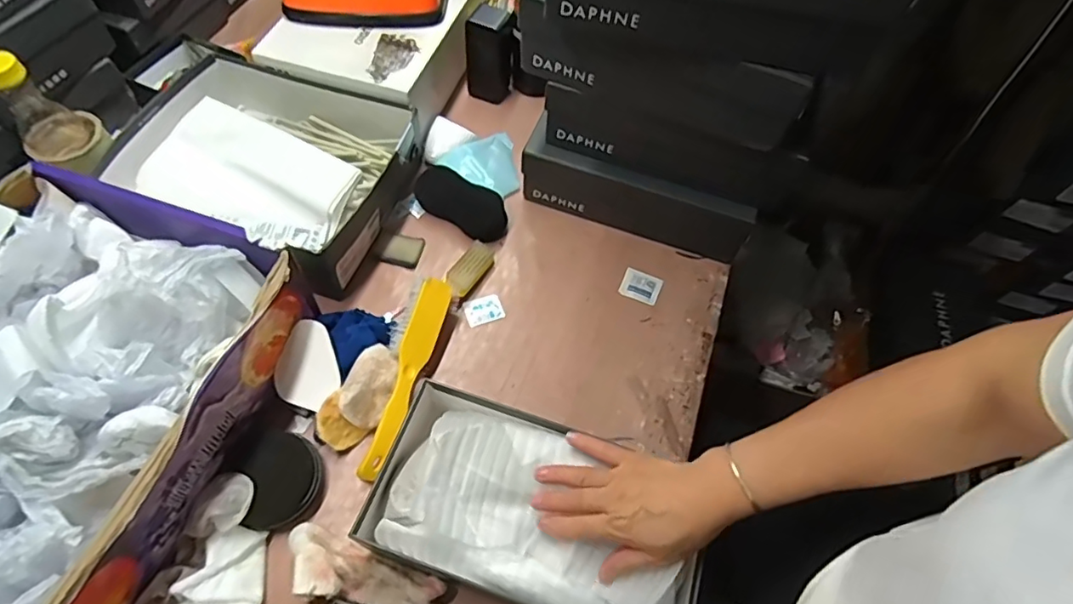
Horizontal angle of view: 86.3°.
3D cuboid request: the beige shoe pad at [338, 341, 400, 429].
[{"bbox_3d":[-0.179,0.089,0.620,0.049,0.025,0.088,14,60,4],"label":"beige shoe pad"}]

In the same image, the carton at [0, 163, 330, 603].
[{"bbox_3d":[-0.445,0.082,0.511,0.318,0.130,0.400,18,60,6],"label":"carton"}]

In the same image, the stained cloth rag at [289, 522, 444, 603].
[{"bbox_3d":[-0.162,0.249,0.523,0.162,0.054,0.055,19,60,7],"label":"stained cloth rag"}]

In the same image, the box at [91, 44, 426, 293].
[{"bbox_3d":[-0.357,-0.163,0.744,0.346,0.113,0.277,18,60,6],"label":"box"}]

